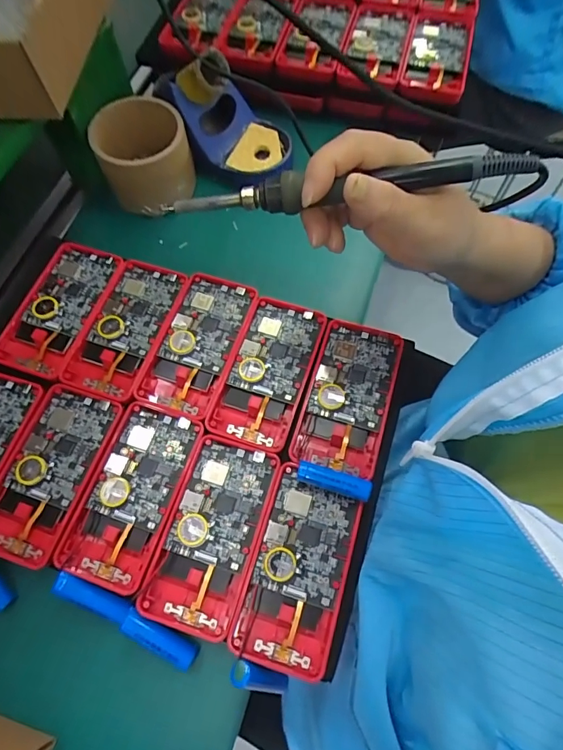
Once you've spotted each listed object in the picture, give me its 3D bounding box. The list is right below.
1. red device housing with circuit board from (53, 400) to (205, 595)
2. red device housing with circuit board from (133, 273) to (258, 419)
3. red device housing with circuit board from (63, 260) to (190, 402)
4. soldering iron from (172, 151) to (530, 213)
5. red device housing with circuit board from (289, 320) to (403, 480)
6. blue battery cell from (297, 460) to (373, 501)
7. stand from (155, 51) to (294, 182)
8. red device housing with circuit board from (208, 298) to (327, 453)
[{"bbox_3d":[-0.106,0.081,0.308,0.062,0.012,0.122,17,70,9],"label":"red device housing with circuit board"},{"bbox_3d":[-0.068,-0.027,0.357,0.063,0.011,0.121,18,70,9],"label":"red device housing with circuit board"},{"bbox_3d":[-0.128,-0.040,0.362,0.063,0.009,0.120,15,70,8],"label":"red device housing with circuit board"},{"bbox_3d":[0.031,-0.106,0.246,0.203,0.016,0.014,-3,68,11],"label":"soldering iron"},{"bbox_3d":[0.052,0.015,0.336,0.061,0.013,0.117,16,70,9],"label":"red device housing with circuit board"},{"bbox_3d":[0.036,0.074,0.303,0.050,0.015,0.015,15,70,8],"label":"blue battery cell"},{"bbox_3d":[-0.048,-0.252,0.419,0.122,0.077,0.077,25,71,12],"label":"stand"},{"bbox_3d":[-0.010,-0.003,0.345,0.059,0.012,0.120,16,70,9],"label":"red device housing with circuit board"}]

